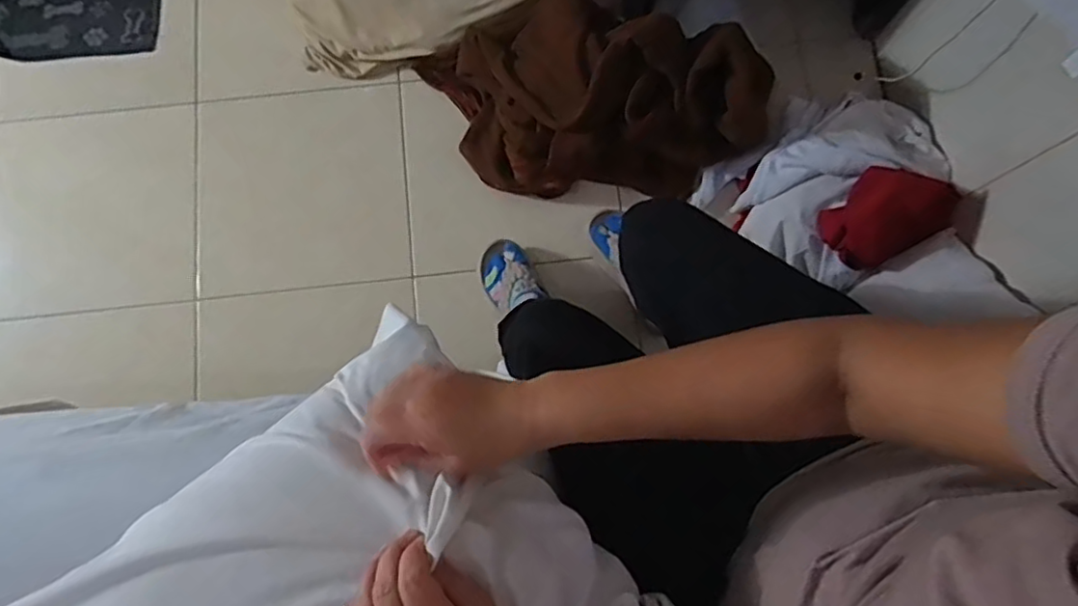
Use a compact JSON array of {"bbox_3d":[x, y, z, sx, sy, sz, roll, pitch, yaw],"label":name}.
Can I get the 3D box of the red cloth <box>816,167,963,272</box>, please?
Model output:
[{"bbox_3d":[0.566,-0.148,1.024,0.217,0.015,0.141,-29,98,3],"label":"red cloth"}]

